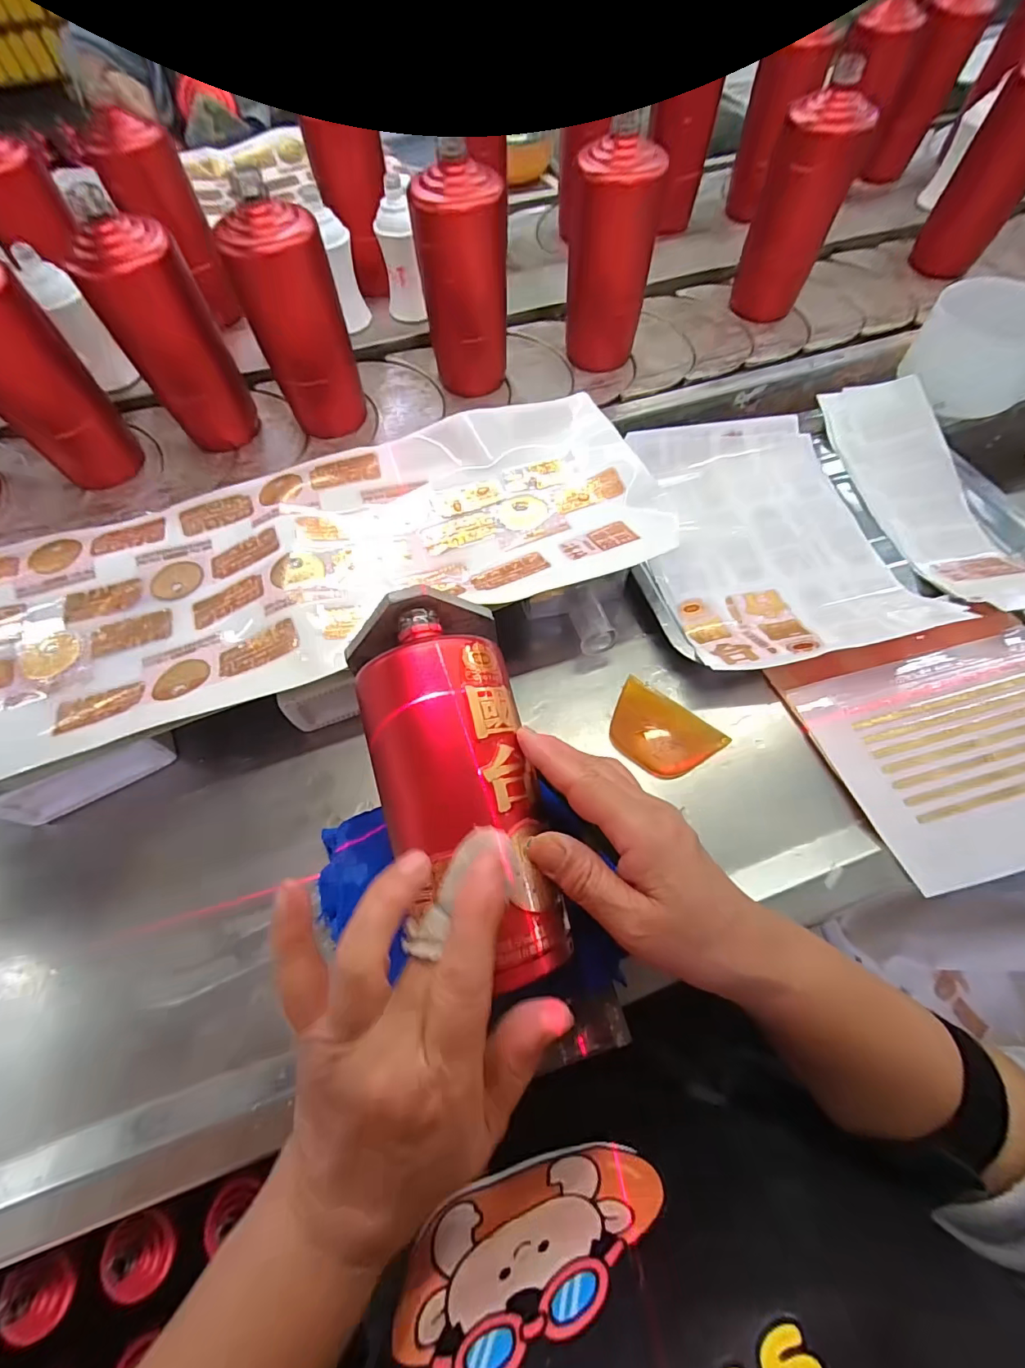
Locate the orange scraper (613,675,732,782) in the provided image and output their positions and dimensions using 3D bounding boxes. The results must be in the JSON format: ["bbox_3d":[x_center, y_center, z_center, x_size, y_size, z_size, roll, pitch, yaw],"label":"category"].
[{"bbox_3d":[0.112,0.037,0.377,0.083,0.006,0.061,33,64,19],"label":"orange scraper"}]

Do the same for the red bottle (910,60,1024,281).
[{"bbox_3d":[0.575,-0.607,0.590,0.082,0.188,0.063,30,68,16],"label":"red bottle"}]

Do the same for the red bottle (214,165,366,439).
[{"bbox_3d":[-0.194,-0.329,0.464,0.065,0.184,0.065,11,64,7],"label":"red bottle"}]

